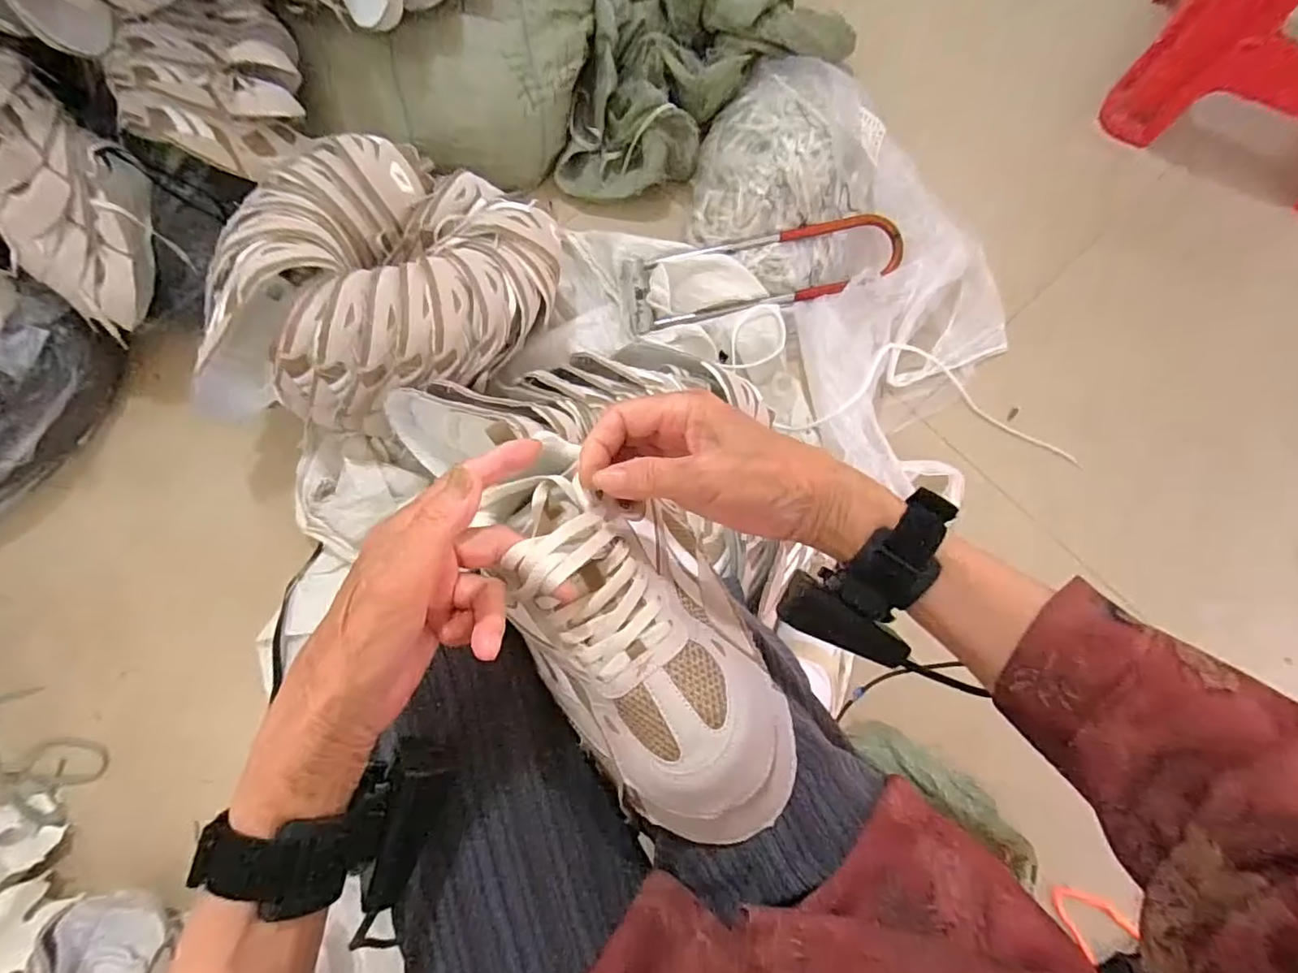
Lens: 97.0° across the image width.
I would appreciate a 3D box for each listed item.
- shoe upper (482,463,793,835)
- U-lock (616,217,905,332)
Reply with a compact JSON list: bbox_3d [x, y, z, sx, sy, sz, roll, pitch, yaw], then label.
[{"bbox_3d":[-0.007,0.081,0.333,0.118,0.074,0.243,-24,76,-5],"label":"shoe upper"},{"bbox_3d":[0.156,-0.306,0.818,0.387,0.033,0.110,-8,89,9],"label":"U-lock"}]

